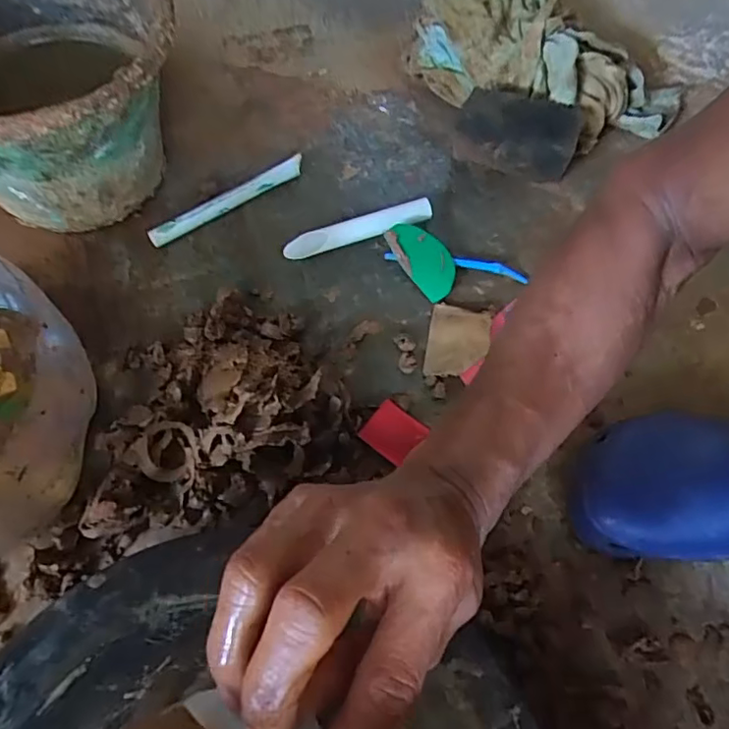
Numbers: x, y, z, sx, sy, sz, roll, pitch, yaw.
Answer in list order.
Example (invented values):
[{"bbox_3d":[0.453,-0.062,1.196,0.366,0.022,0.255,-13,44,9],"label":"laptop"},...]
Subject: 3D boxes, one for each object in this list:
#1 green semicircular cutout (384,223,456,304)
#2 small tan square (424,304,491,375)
[{"bbox_3d":[0.058,-0.104,0.565,0.046,0.011,0.081,-39,90,-11],"label":"green semicircular cutout"},{"bbox_3d":[0.085,-0.021,0.531,0.053,0.011,0.072,10,62,3],"label":"small tan square"}]

